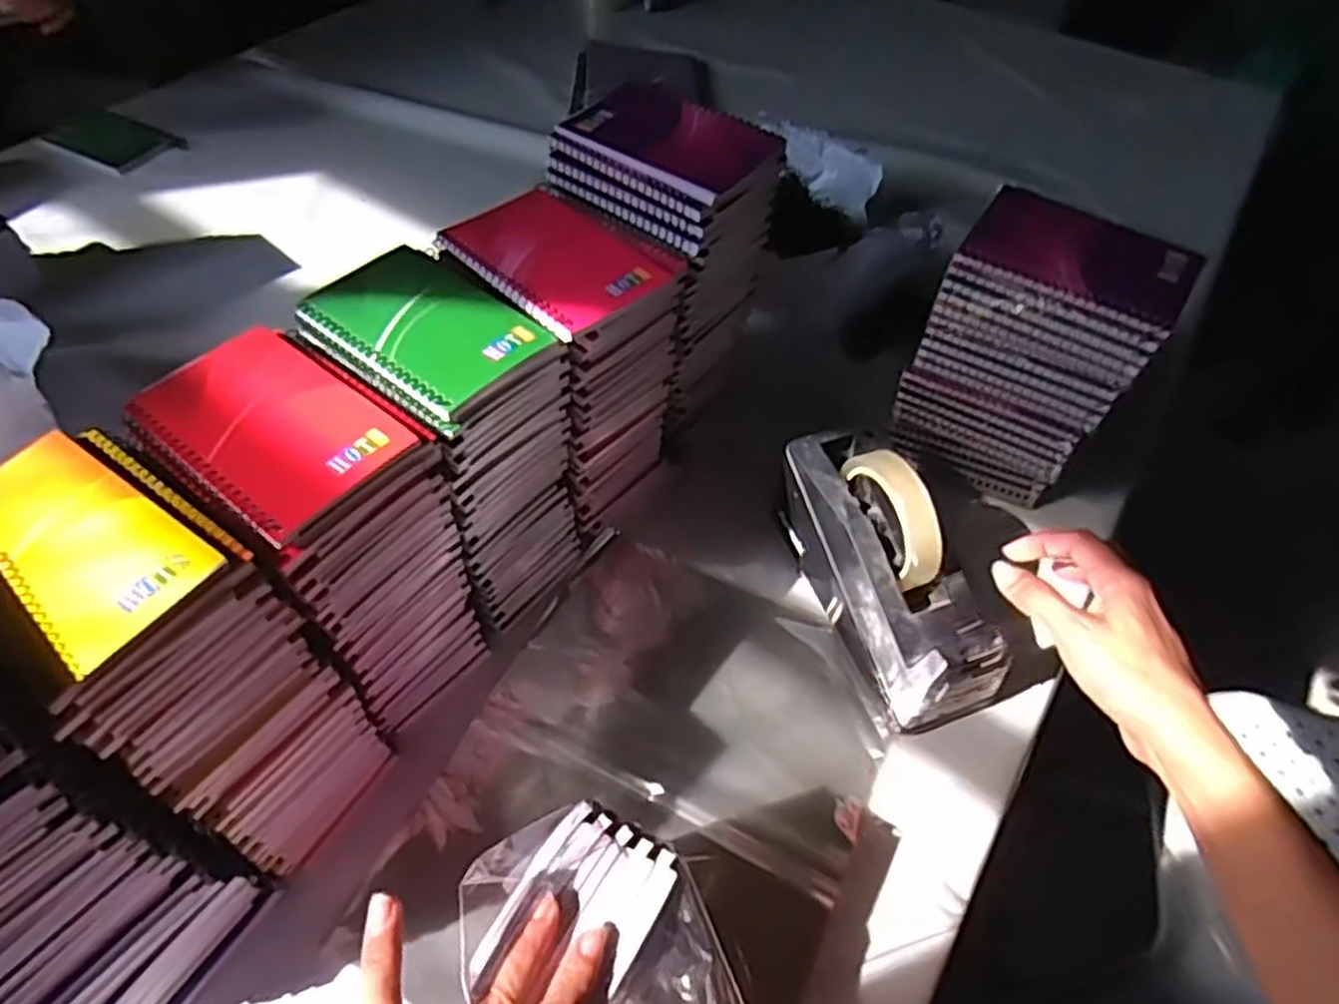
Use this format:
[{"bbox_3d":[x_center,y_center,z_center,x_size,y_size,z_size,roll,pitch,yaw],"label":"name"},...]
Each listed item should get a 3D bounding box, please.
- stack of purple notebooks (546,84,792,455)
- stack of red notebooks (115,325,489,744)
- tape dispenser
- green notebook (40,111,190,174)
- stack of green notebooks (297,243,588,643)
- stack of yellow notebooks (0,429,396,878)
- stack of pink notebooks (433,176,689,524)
[{"bbox_3d":[-0.010,-0.165,0.591,0.123,0.244,0.100,34,59,20],"label":"stack of purple notebooks"},{"bbox_3d":[-0.199,0.023,0.467,0.135,0.211,0.094,36,60,21],"label":"stack of red notebooks"},{"bbox_3d":[0.158,0.041,0.537,0.081,0.128,0.209,-18,56,-15],"label":"tape dispenser"},{"bbox_3d":[-0.666,-0.433,0.928,0.150,0.007,0.090,25,56,15],"label":"green notebook"},{"bbox_3d":[-0.141,-0.033,0.515,0.139,0.217,0.096,33,59,20],"label":"stack of green notebooks"},{"bbox_3d":[-0.258,0.086,0.413,0.157,0.208,0.095,30,58,18],"label":"stack of yellow notebooks"},{"bbox_3d":[-0.072,-0.092,0.558,0.125,0.216,0.104,36,60,22],"label":"stack of pink notebooks"}]

